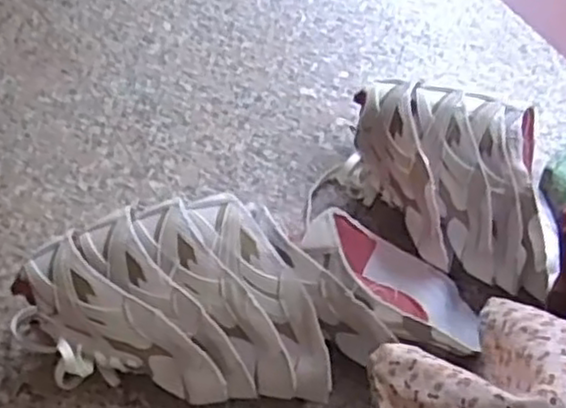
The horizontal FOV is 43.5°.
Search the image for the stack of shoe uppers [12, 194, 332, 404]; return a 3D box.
[{"bbox_3d":[-0.113,0.096,0.702,0.301,0.129,0.183,0,58,-4],"label":"stack of shoe uppers"}]

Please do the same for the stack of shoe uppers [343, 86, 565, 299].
[{"bbox_3d":[0.190,-0.022,0.789,0.261,0.136,0.151,25,60,13],"label":"stack of shoe uppers"}]

